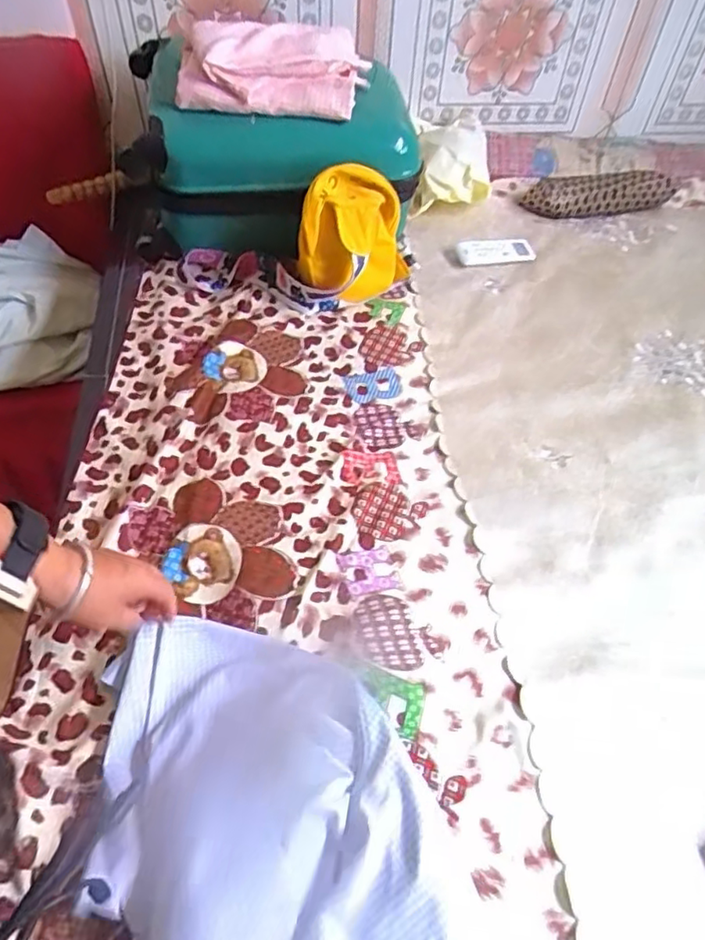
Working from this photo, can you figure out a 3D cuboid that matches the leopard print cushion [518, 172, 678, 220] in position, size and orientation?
[{"bbox_3d":[0.461,-0.517,1.132,0.294,0.056,0.066,-12,55,-14],"label":"leopard print cushion"}]

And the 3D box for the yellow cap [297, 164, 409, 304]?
[{"bbox_3d":[0.004,-0.318,0.871,0.156,0.176,0.099,5,53,-2],"label":"yellow cap"}]

